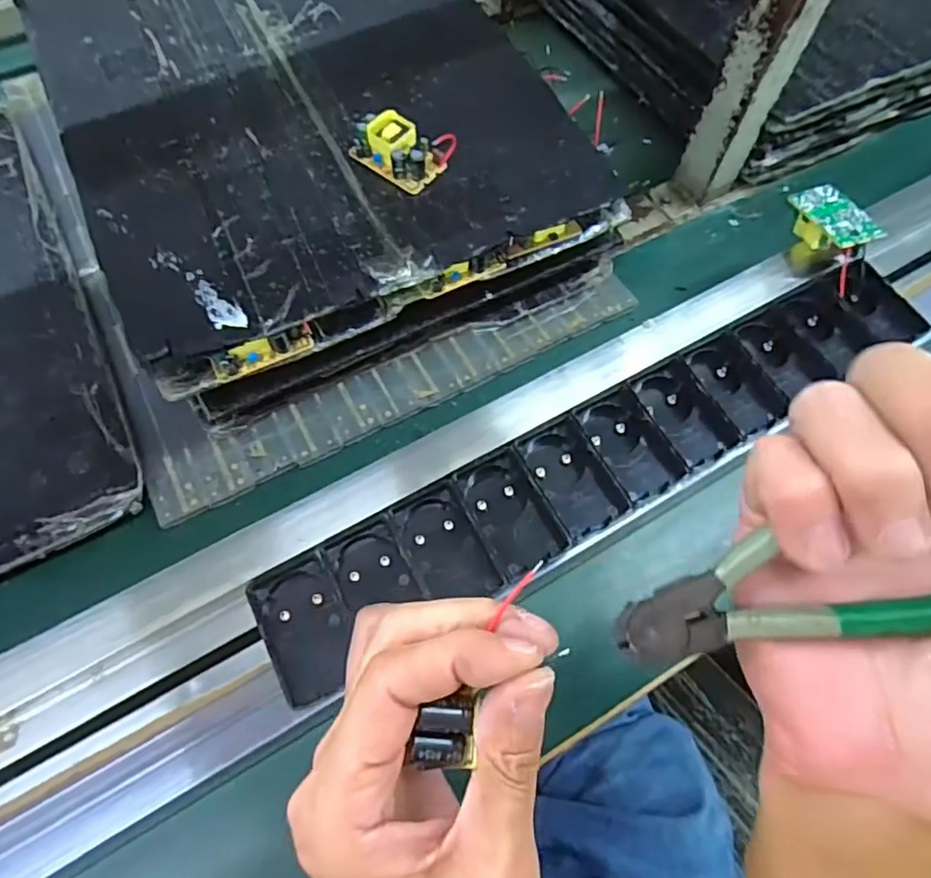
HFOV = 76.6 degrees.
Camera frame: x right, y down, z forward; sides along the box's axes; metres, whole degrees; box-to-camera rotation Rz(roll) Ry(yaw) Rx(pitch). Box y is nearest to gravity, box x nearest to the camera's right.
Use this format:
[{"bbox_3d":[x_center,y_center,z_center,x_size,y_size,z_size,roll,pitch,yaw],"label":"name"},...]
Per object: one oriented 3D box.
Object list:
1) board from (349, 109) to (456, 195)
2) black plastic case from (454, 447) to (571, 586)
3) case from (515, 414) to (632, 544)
[{"bbox_3d":[-0.048,-0.208,0.414,0.069,0.025,0.042,35,69,16],"label":"board"},{"bbox_3d":[0.027,0.044,0.349,0.046,0.021,0.069,-24,66,-12],"label":"black plastic case"},{"bbox_3d":[0.064,0.024,0.360,0.041,0.021,0.070,-27,67,-13],"label":"case"}]

